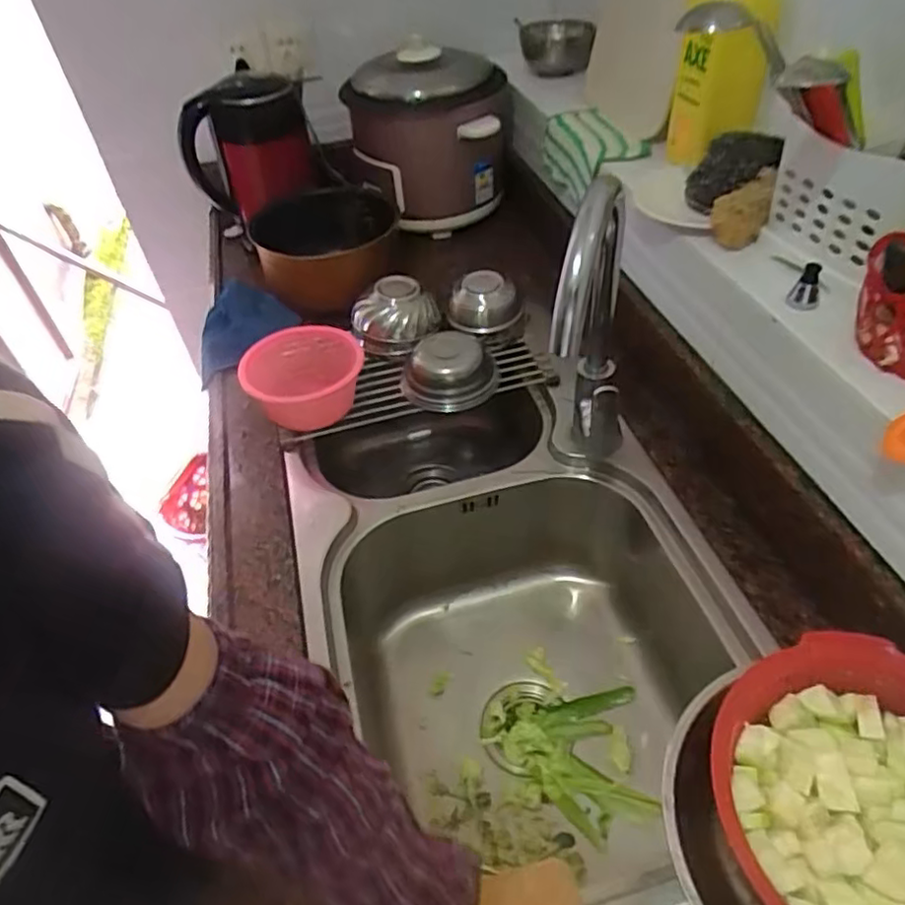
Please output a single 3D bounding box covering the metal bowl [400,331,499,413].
[{"bbox_3d":[-0.006,-0.107,0.842,0.115,0.062,0.115,-3,46,3],"label":"metal bowl"}]

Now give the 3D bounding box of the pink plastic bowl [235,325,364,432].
[{"bbox_3d":[-0.186,-0.091,0.830,0.145,0.077,0.129,-4,46,2],"label":"pink plastic bowl"}]

